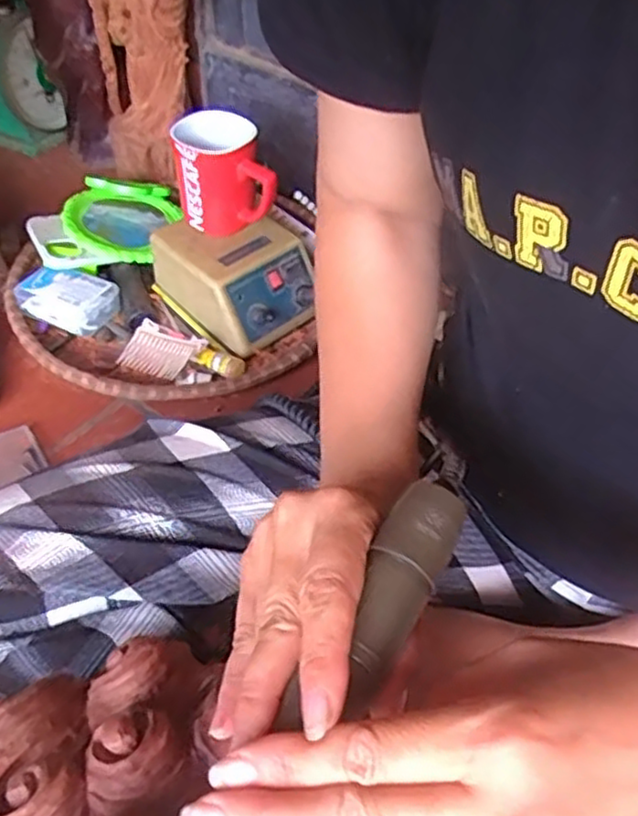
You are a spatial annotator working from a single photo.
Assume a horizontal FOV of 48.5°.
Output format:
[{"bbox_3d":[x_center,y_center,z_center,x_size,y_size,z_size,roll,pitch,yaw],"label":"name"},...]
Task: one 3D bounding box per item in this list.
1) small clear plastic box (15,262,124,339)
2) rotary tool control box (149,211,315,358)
[{"bbox_3d":[-0.245,-0.111,0.691,0.082,0.032,0.060,25,51,19],"label":"small clear plastic box"},{"bbox_3d":[-0.081,-0.138,0.709,0.117,0.066,0.135,-34,57,-28],"label":"rotary tool control box"}]

